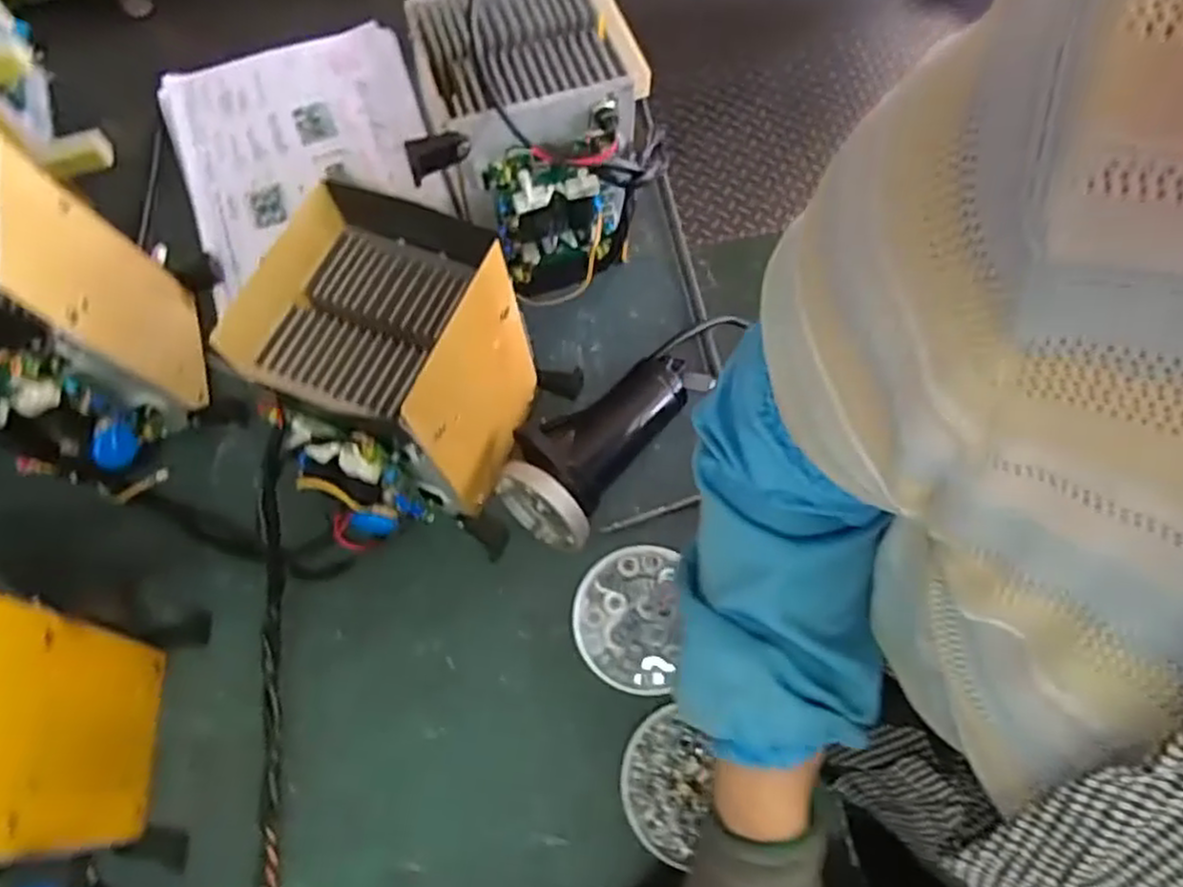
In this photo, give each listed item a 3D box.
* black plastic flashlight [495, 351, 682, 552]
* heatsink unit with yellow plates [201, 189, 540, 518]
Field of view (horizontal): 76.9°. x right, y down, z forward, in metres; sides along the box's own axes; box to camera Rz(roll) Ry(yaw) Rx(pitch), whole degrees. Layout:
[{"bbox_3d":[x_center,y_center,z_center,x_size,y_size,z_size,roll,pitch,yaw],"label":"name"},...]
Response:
[{"bbox_3d":[0.003,-0.011,0.540,0.083,0.058,0.166,32,72,13],"label":"black plastic flashlight"},{"bbox_3d":[-0.126,-0.052,0.510,0.140,0.164,0.133,22,70,10],"label":"heatsink unit with yellow plates"}]

